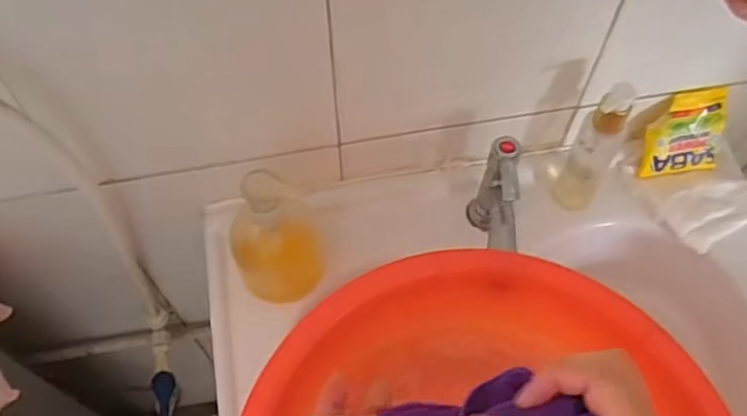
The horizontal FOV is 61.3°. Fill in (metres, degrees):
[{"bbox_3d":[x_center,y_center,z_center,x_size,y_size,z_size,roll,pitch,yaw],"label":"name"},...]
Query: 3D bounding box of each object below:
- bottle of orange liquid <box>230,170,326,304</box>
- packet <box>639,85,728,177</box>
[{"bbox_3d":[-0.091,0.015,0.586,0.082,0.149,0.103,-10,60,-6],"label":"bottle of orange liquid"},{"bbox_3d":[0.339,-0.082,0.675,0.091,0.091,0.017,-7,24,-8],"label":"packet"}]

